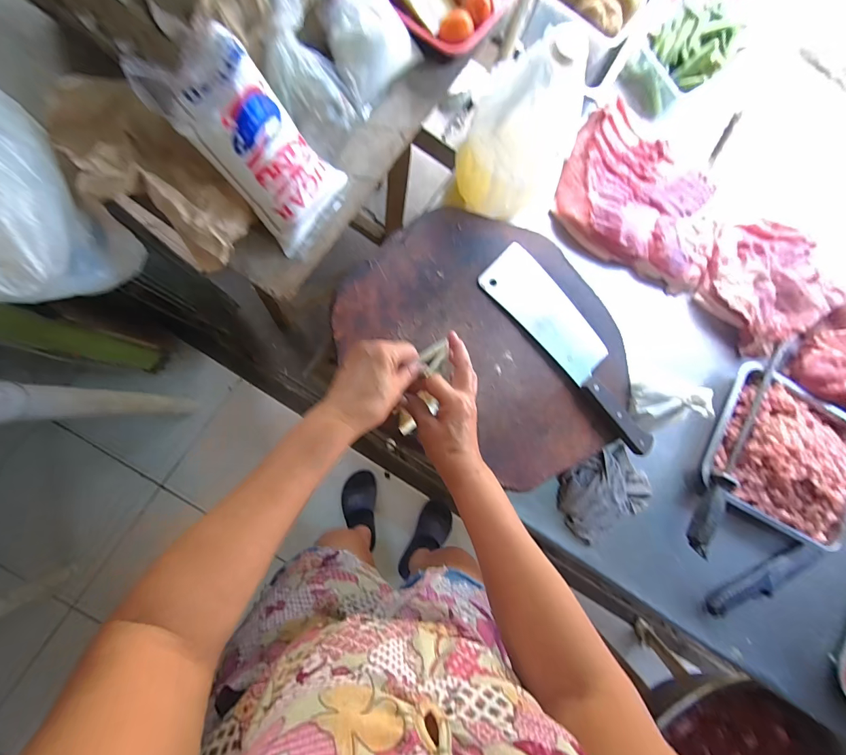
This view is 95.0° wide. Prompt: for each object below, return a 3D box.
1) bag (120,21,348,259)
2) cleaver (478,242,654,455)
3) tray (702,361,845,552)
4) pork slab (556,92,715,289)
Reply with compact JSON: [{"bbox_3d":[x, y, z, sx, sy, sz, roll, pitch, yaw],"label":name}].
[{"bbox_3d":[-0.174,-0.251,0.422,0.050,0.220,0.121,28,78,40],"label":"bag"},{"bbox_3d":[0.234,-0.048,0.593,0.091,0.023,0.354,-43,92,-9],"label":"cleaver"},{"bbox_3d":[0.678,0.145,0.703,0.296,0.056,0.256,26,82,-5],"label":"tray"},{"bbox_3d":[0.421,-0.334,0.734,0.331,0.046,0.258,30,82,-5],"label":"pork slab"}]

